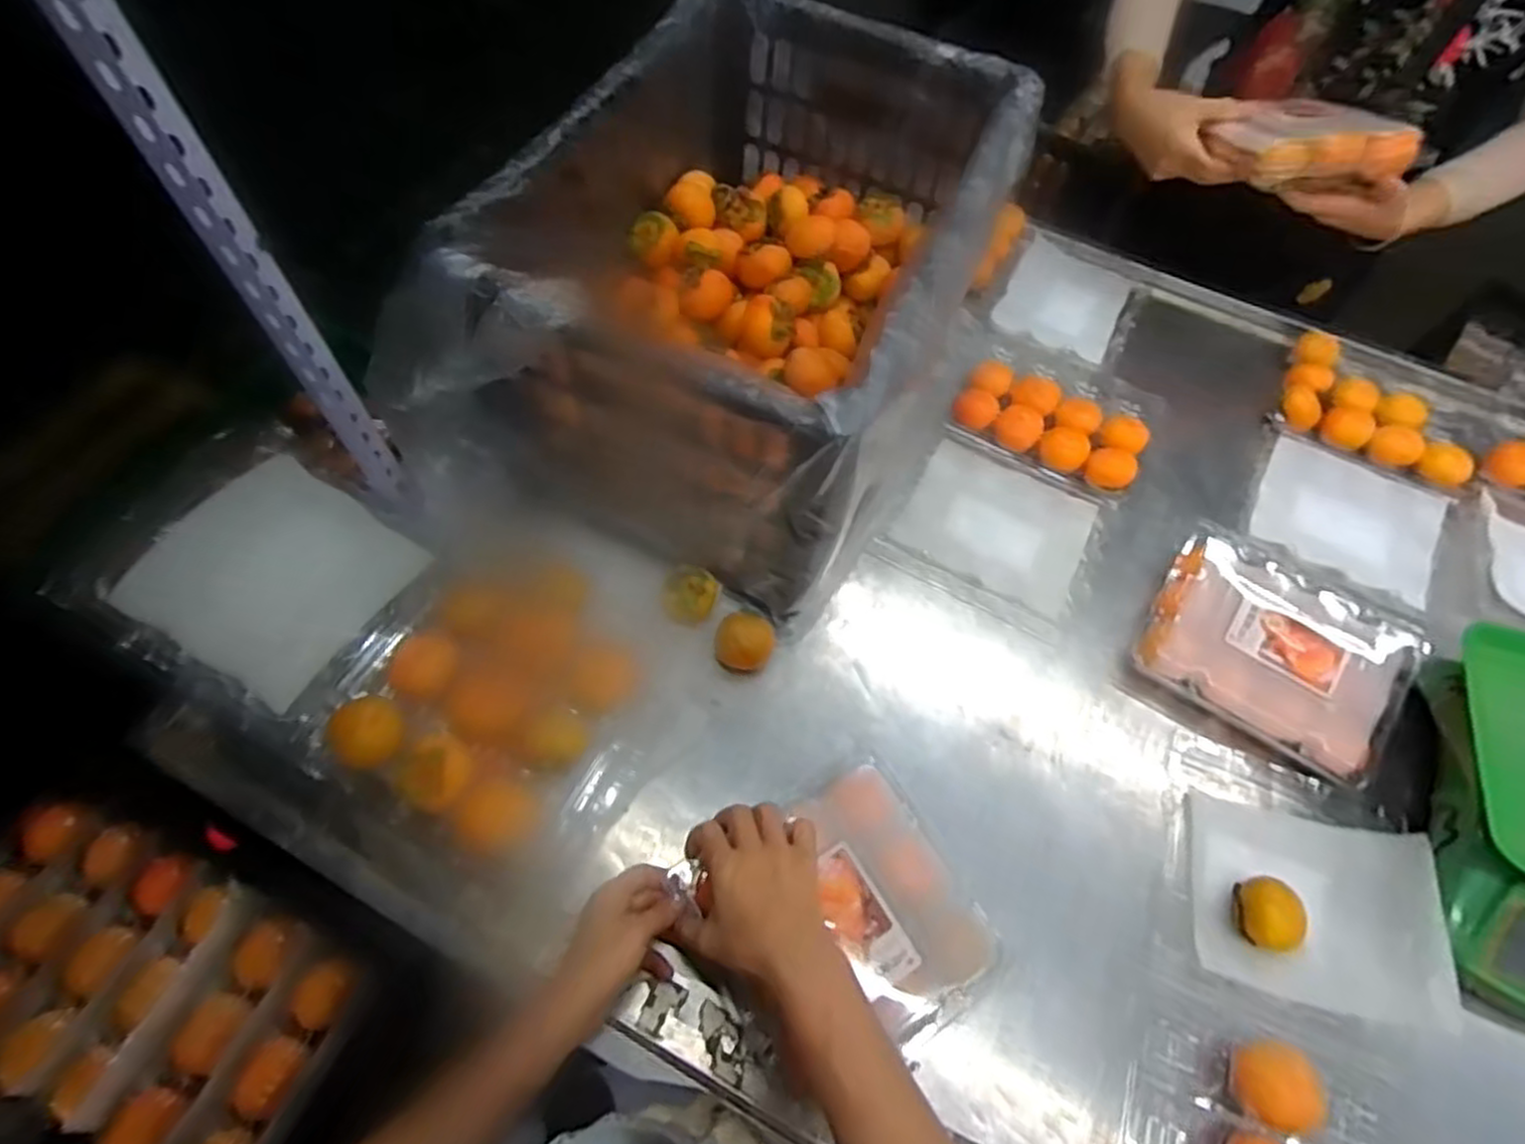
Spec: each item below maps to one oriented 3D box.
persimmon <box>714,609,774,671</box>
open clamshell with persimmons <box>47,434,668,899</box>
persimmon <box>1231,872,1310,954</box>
[{"bbox_3d":[-0.014,0.063,0.687,0.060,0.056,0.049,0,61,-3],"label":"persimmon"},{"bbox_3d":[-0.287,0.071,0.624,0.398,0.163,0.271,24,62,10],"label":"open clamshell with persimmons"},{"bbox_3d":[0.414,0.280,0.609,0.046,0.043,0.057,-9,62,-8],"label":"persimmon"}]

